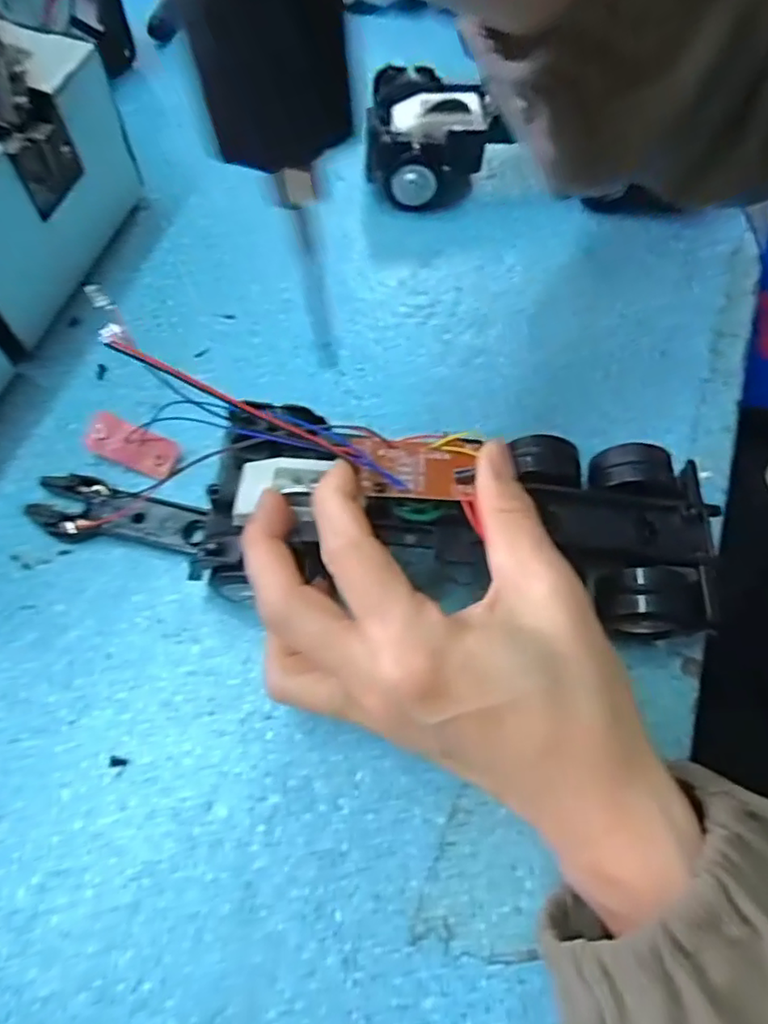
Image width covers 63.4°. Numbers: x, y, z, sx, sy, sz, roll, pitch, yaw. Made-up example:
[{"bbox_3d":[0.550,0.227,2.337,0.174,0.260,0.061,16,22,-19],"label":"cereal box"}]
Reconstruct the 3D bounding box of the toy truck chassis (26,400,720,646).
[{"bbox_3d":[-0.011,-0.003,0.233,0.261,0.047,0.075,4,64,5],"label":"toy truck chassis"}]

